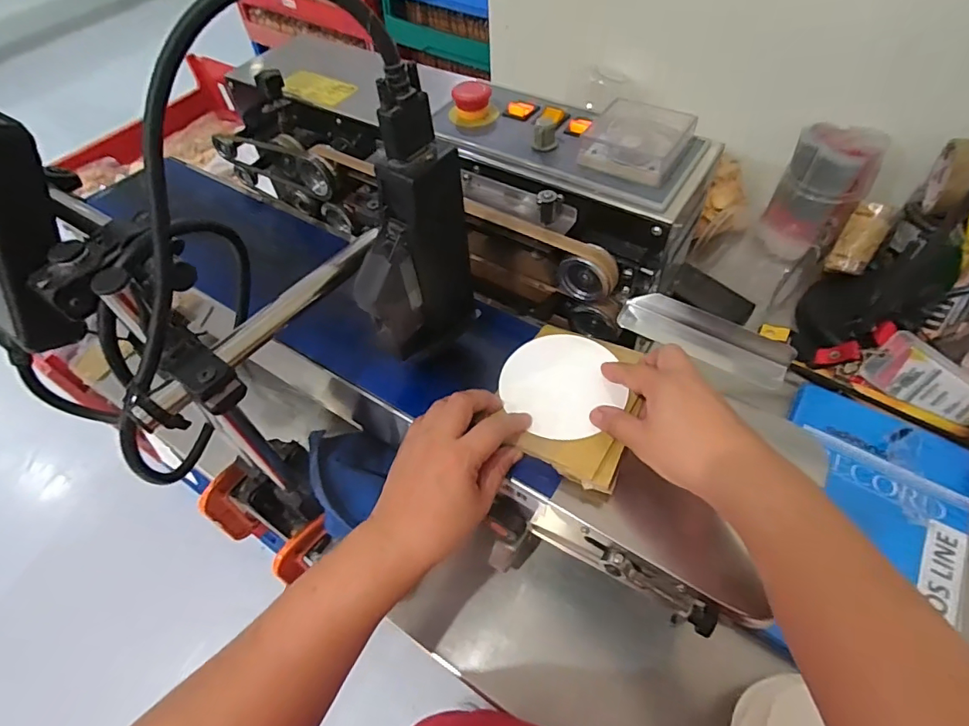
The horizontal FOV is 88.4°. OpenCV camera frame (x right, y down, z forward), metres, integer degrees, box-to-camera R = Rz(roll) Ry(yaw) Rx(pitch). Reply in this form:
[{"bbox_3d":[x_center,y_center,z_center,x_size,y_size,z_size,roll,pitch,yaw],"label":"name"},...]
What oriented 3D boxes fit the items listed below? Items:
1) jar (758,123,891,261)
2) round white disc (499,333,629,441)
[{"bbox_3d":[0.441,-0.223,0.661,0.100,0.146,0.086,30,61,23],"label":"jar"},{"bbox_3d":[0.058,0.016,0.384,0.086,0.010,0.090,-2,53,2],"label":"round white disc"}]

